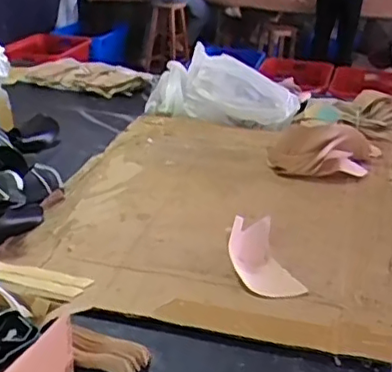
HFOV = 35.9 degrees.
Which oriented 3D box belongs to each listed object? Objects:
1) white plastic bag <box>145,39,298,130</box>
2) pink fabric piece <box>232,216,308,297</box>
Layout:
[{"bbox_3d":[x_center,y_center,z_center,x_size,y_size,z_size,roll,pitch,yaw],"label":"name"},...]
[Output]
[{"bbox_3d":[0.055,-0.251,1.563,0.410,0.165,0.148,11,27,22],"label":"white plastic bag"},{"bbox_3d":[0.102,0.108,0.891,0.076,0.072,0.115,-11,27,-22],"label":"pink fabric piece"}]

